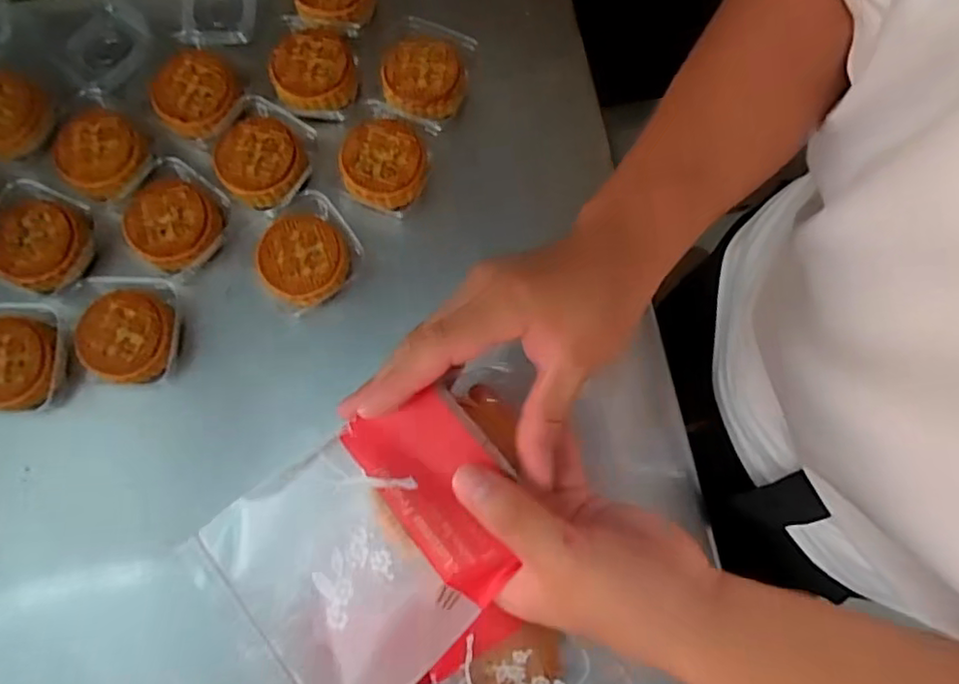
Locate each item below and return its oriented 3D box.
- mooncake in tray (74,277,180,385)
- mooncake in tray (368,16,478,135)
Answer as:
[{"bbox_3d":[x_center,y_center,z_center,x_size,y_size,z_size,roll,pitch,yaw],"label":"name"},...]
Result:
[{"bbox_3d":[-0.262,-0.008,0.453,0.067,0.033,0.075,1,77,-1],"label":"mooncake in tray"},{"bbox_3d":[-0.047,-0.219,0.504,0.076,0.037,0.087,16,77,3],"label":"mooncake in tray"}]

